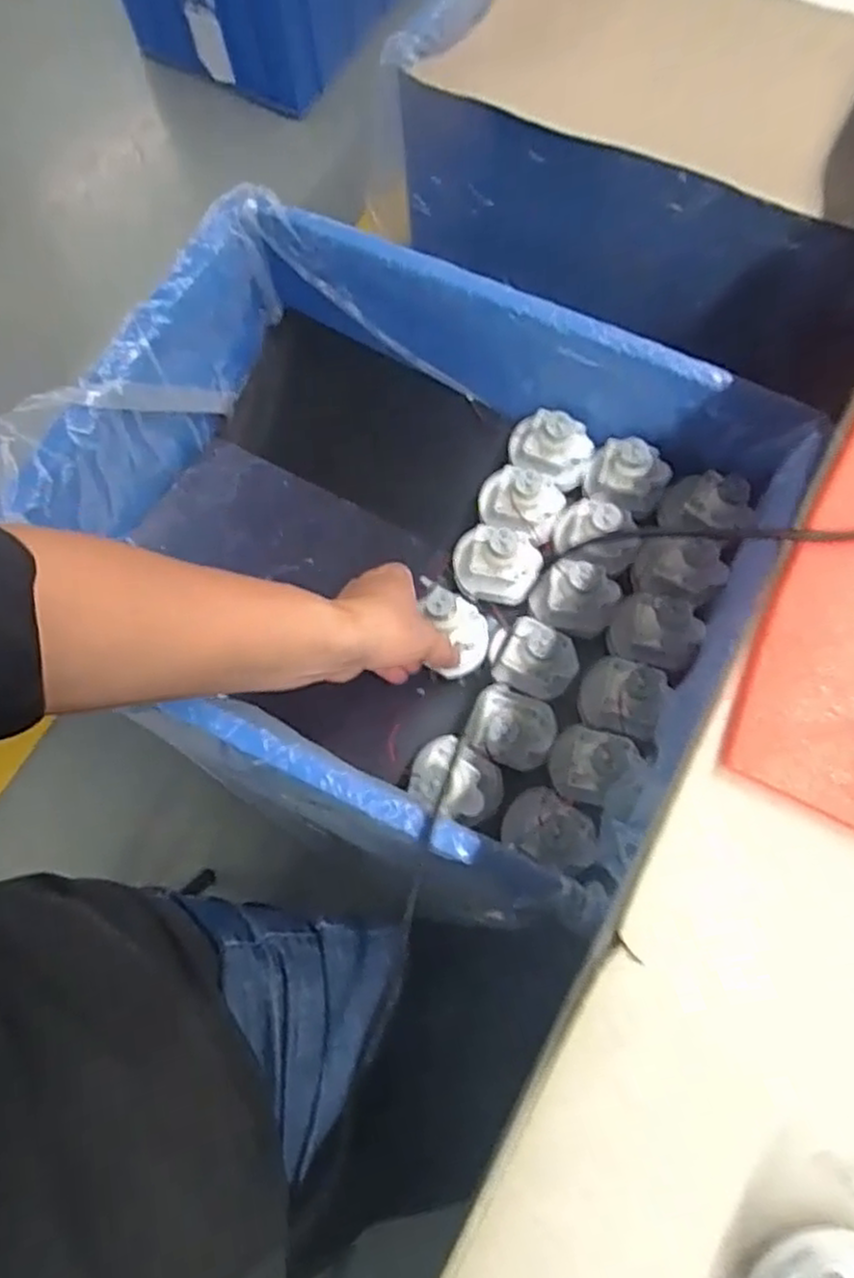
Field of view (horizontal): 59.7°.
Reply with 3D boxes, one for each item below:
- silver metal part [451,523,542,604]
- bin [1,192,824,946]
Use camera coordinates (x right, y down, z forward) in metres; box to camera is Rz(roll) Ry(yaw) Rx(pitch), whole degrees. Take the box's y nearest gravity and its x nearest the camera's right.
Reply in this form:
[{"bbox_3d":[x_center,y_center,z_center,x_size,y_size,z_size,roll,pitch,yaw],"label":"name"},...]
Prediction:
[{"bbox_3d":[0.059,-0.066,0.630,0.072,0.064,0.058,10,72,4],"label":"silver metal part"},{"bbox_3d":[-0.030,-0.079,0.632,0.494,0.200,0.403,28,75,10],"label":"bin"}]

